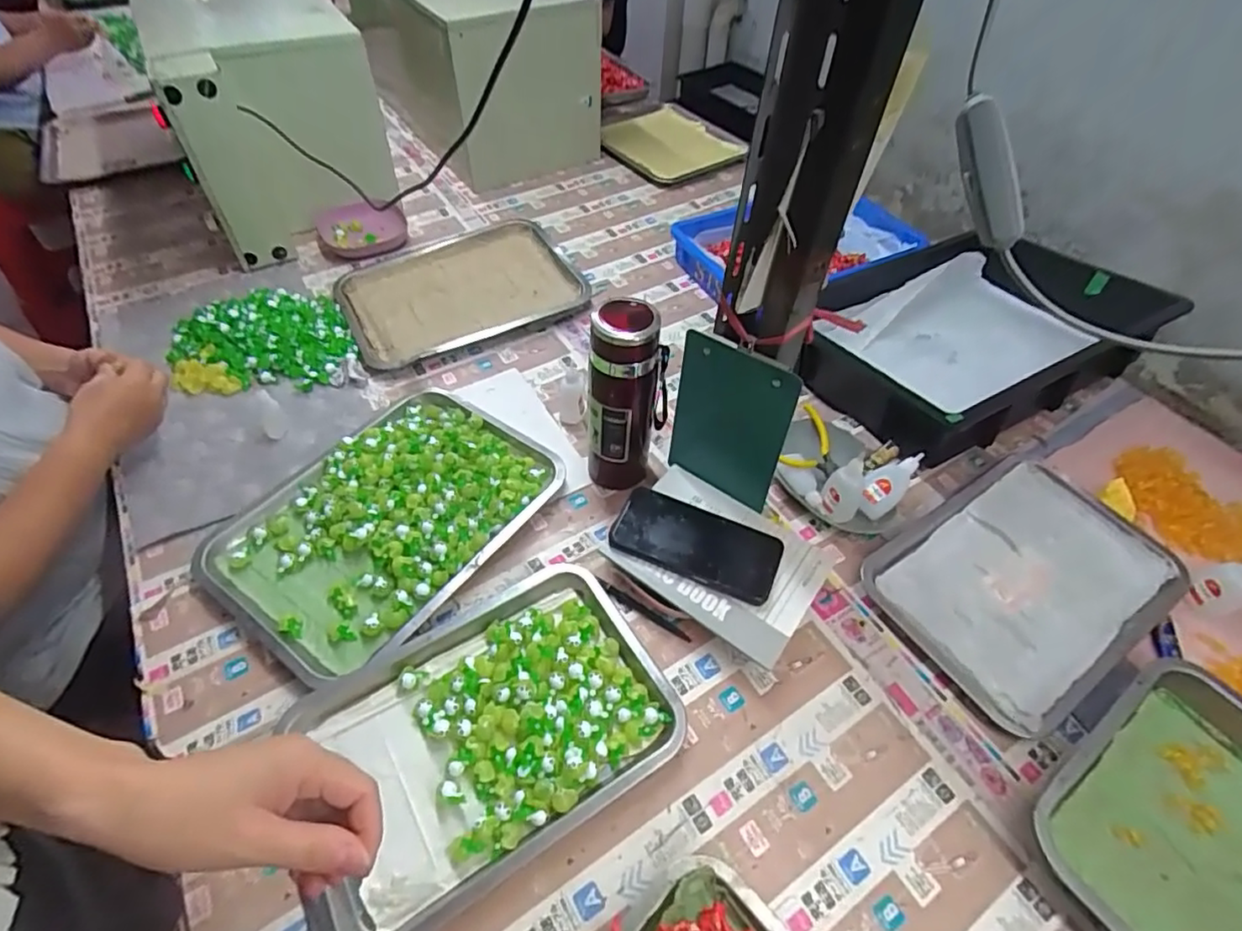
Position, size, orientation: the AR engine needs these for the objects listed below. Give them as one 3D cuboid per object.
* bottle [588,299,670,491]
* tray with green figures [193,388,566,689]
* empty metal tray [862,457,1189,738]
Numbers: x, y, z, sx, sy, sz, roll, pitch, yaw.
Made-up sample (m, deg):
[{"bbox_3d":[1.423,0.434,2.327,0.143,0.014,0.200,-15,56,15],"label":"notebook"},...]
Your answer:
[{"bbox_3d":[0.006,-0.064,0.670,0.082,0.243,0.064,4,51,1],"label":"bottle"},{"bbox_3d":[-0.259,0.053,0.692,0.271,0.046,0.354,31,56,22],"label":"tray with green figures"},{"bbox_3d":[0.425,0.116,0.644,0.307,0.022,0.206,-27,58,-23],"label":"empty metal tray"}]

